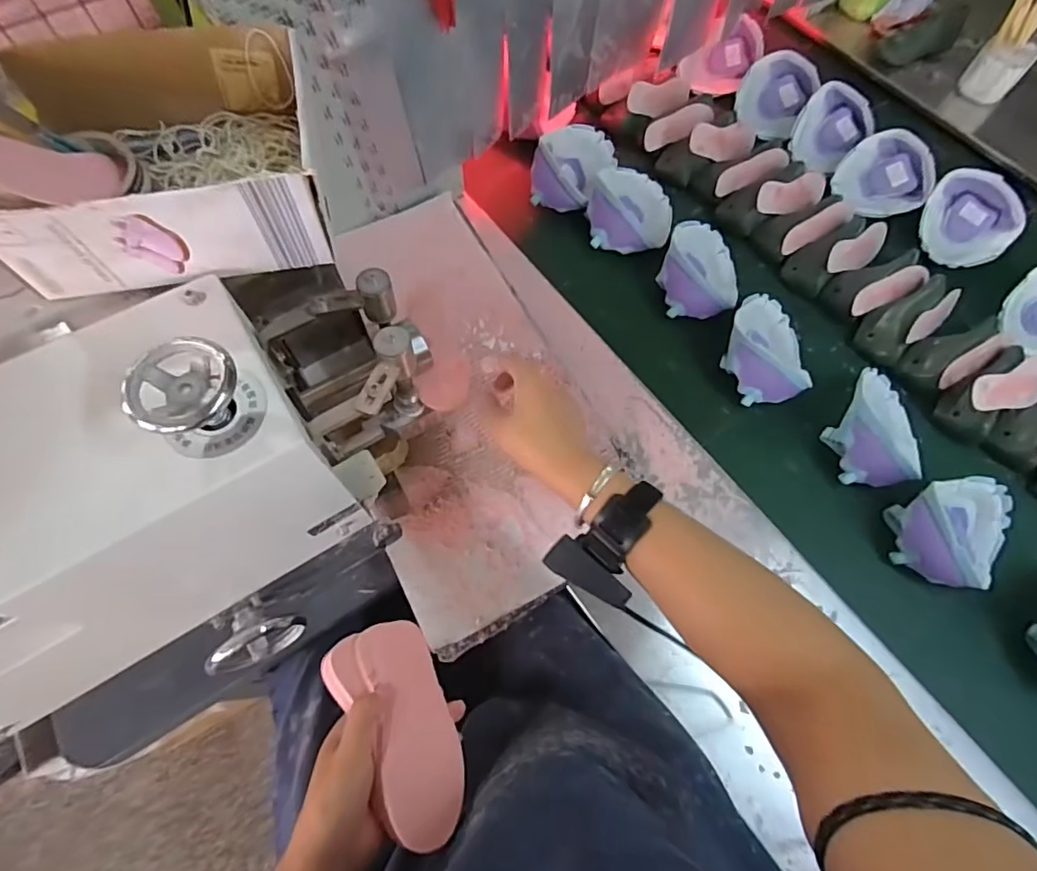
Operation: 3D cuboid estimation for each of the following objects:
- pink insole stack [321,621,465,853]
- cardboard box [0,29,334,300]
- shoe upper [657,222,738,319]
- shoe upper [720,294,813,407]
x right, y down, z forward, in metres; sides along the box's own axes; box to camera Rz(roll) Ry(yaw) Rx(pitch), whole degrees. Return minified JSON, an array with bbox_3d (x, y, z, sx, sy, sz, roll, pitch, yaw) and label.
[{"bbox_3d":[-0.087,0.224,0.425,0.074,0.020,0.157,-16,62,-36],"label":"pink insole stack"},{"bbox_3d":[-0.277,-0.226,0.433,0.221,0.085,0.195,-12,70,-6],"label":"cardboard box"},{"bbox_3d":[0.268,-0.244,0.793,0.114,0.058,0.164,19,70,6],"label":"shoe upper"},{"bbox_3d":[0.338,-0.121,0.737,0.123,0.064,0.158,5,69,0],"label":"shoe upper"}]

